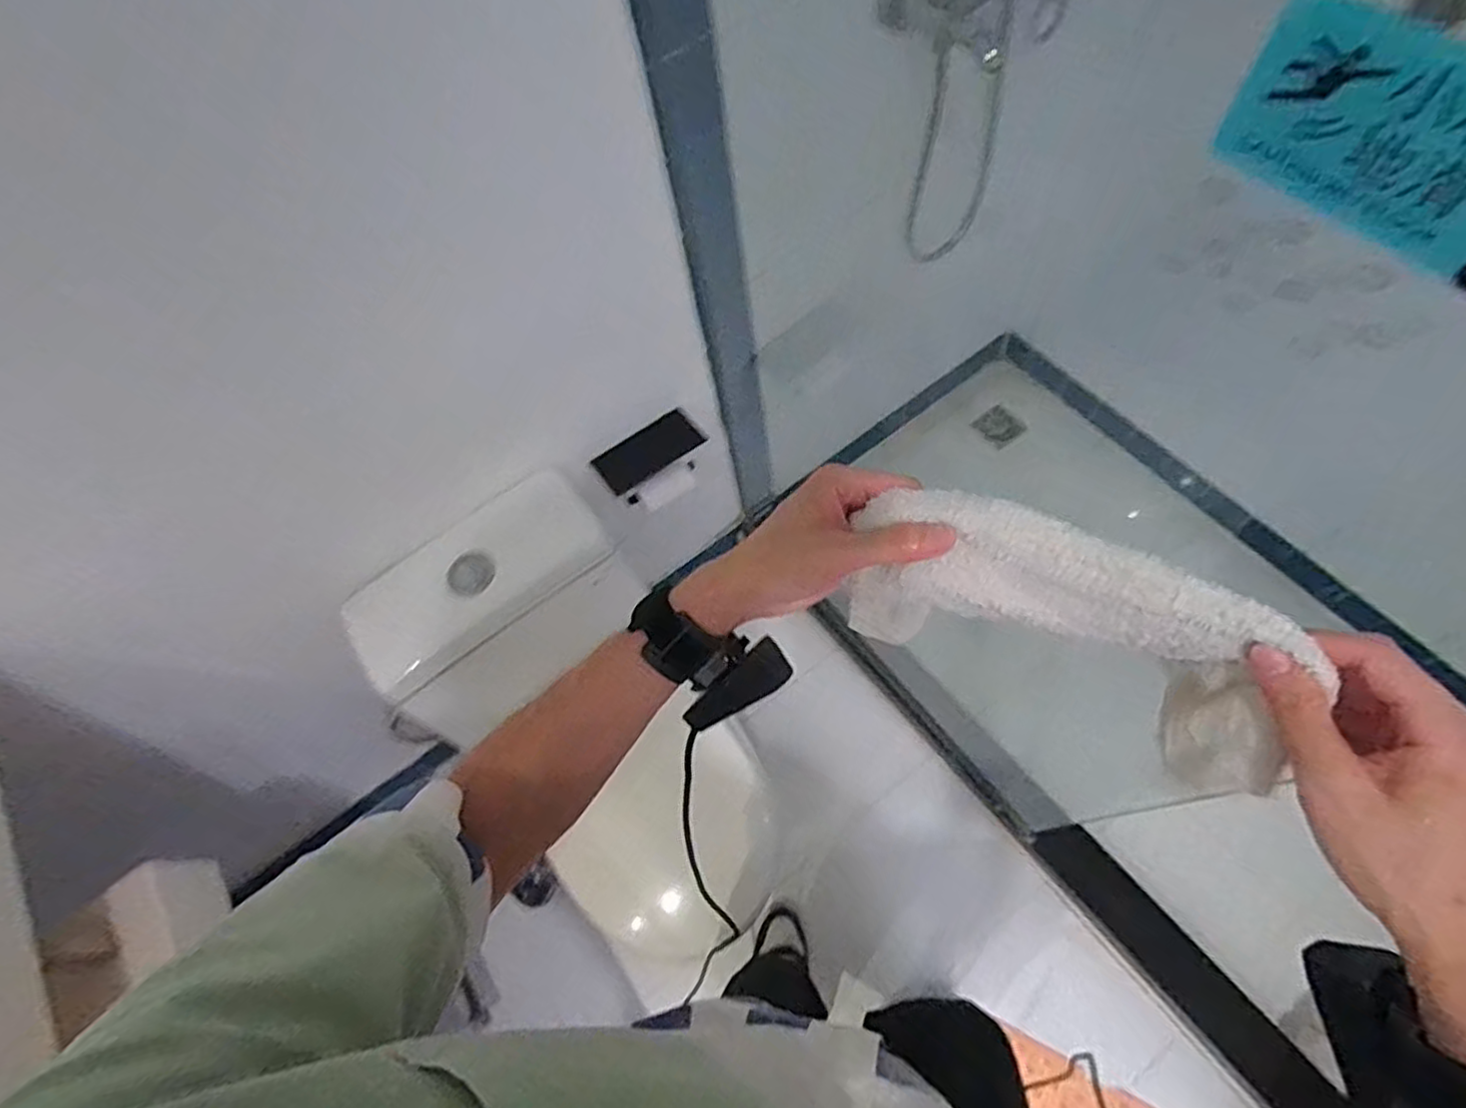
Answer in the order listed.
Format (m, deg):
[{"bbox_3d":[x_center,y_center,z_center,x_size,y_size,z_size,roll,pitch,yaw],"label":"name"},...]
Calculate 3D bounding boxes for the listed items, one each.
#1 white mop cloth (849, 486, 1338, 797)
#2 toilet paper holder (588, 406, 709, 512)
[{"bbox_3d":[0.167,0.043,0.363,0.212,0.128,0.053,29,70,15],"label":"white mop cloth"},{"bbox_3d":[-0.123,-0.138,1.086,0.169,0.103,0.075,-37,69,-13],"label":"toilet paper holder"}]

